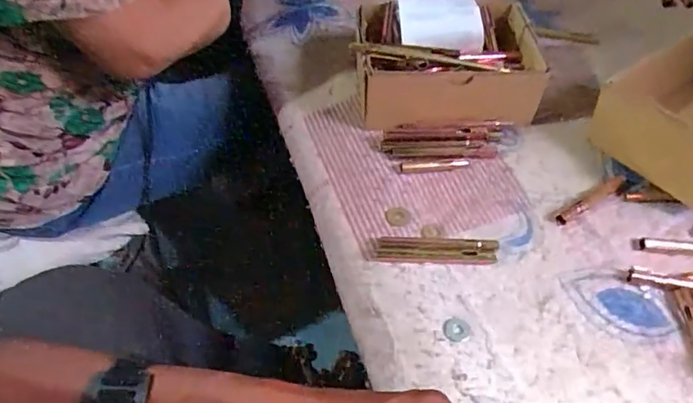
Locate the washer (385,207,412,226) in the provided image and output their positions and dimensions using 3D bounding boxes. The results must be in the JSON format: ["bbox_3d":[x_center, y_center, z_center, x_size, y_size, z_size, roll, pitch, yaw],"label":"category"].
[{"bbox_3d":[0.048,0.014,0.488,0.023,0.006,0.019,0,51,4],"label":"washer"}]

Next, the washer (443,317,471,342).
[{"bbox_3d":[0.088,0.102,0.417,0.021,0.004,0.021,4,51,7],"label":"washer"}]

